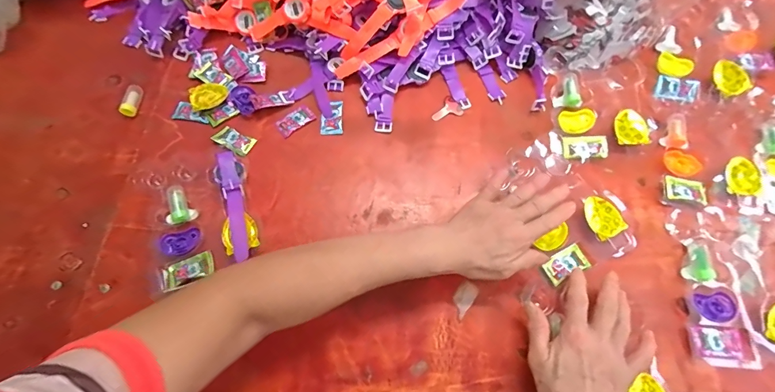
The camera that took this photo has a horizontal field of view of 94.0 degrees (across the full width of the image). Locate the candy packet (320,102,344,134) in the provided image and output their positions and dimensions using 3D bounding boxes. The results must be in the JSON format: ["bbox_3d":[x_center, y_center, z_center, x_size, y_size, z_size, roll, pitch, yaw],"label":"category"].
[{"bbox_3d":[-0.079,-0.111,0.510,0.030,0.004,0.053,-2,70,0],"label":"candy packet"}]

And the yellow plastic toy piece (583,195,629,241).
[{"bbox_3d":[0.262,0.025,0.442,0.035,0.013,0.051,-27,71,-8],"label":"yellow plastic toy piece"}]

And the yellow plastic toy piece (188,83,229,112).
[{"bbox_3d":[-0.252,-0.141,0.509,0.051,0.015,0.032,-19,70,-5],"label":"yellow plastic toy piece"}]

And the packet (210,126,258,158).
[{"bbox_3d":[-0.210,-0.075,0.494,0.054,0.006,0.031,29,59,3],"label":"packet"}]

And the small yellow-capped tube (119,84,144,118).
[{"bbox_3d":[-0.362,-0.136,0.514,0.018,0.019,0.047,6,70,4],"label":"small yellow-capped tube"}]

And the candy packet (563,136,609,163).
[{"bbox_3d":[0.266,-0.064,0.483,0.056,0.005,0.037,3,70,2],"label":"candy packet"}]

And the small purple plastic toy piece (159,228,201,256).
[{"bbox_3d":[-0.247,0.056,0.431,0.043,0.008,0.029,-21,71,-6],"label":"small purple plastic toy piece"}]

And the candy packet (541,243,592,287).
[{"bbox_3d":[0.212,0.081,0.429,0.053,0.004,0.031,-26,71,-8],"label":"candy packet"}]

